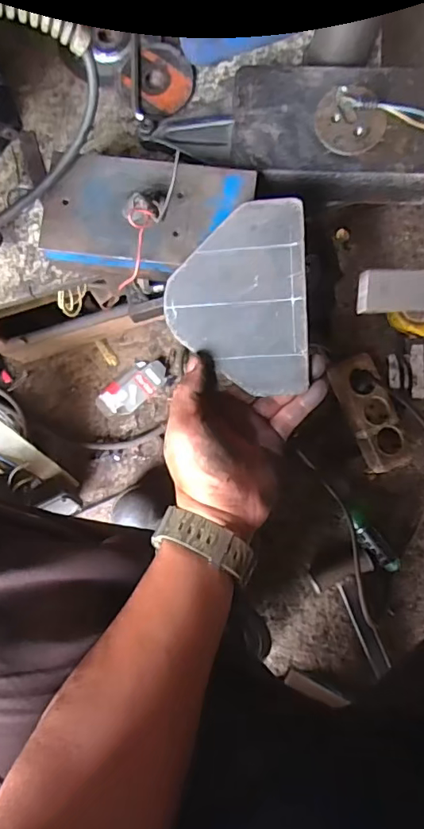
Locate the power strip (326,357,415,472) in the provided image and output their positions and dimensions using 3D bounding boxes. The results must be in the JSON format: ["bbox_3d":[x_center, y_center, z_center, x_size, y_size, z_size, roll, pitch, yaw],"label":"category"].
[{"bbox_3d":[0.220,-0.002,0.713,0.065,0.042,0.162,-22,85,0],"label":"power strip"}]

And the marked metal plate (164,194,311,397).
[{"bbox_3d":[0.019,-0.085,0.389,0.102,0.004,0.137,-2,98,5],"label":"marked metal plate"}]

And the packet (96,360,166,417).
[{"bbox_3d":[-0.116,-0.037,0.744,0.108,0.015,0.051,-38,85,-2],"label":"packet"}]

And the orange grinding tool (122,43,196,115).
[{"bbox_3d":[-0.046,-0.295,0.458,0.062,0.013,0.060,-41,85,-2],"label":"orange grinding tool"}]

